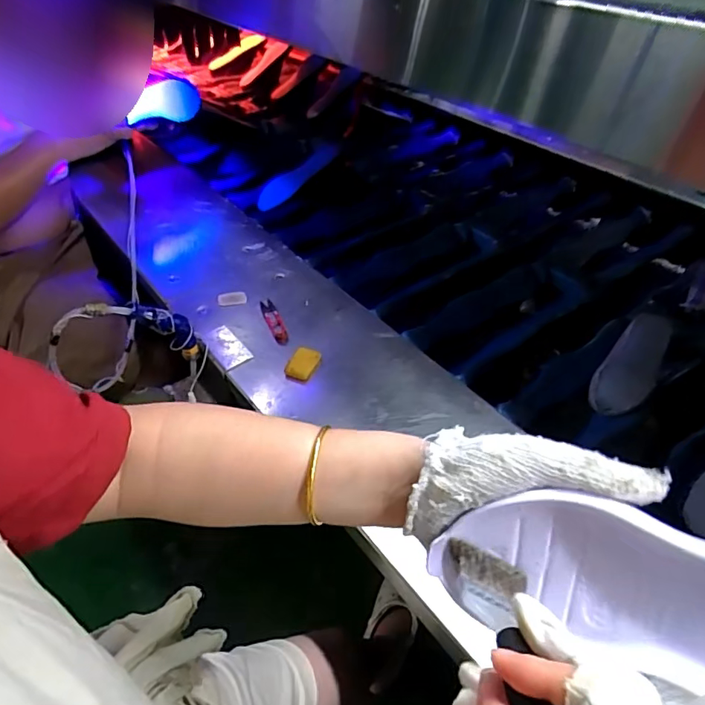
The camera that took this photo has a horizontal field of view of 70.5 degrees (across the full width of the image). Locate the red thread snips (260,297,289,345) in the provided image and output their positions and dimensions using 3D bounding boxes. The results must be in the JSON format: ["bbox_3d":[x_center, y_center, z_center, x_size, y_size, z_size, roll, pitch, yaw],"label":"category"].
[{"bbox_3d":[-0.117,-0.048,0.749,0.023,0.007,0.104,-16,46,-16],"label":"red thread snips"}]

